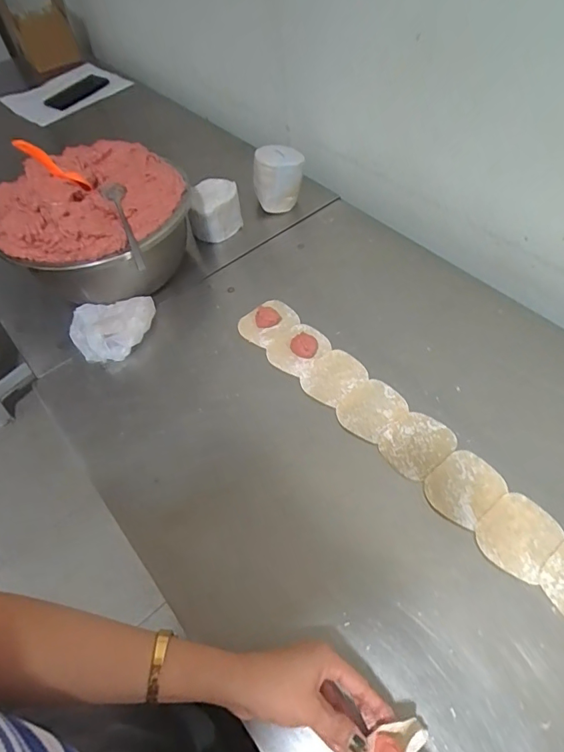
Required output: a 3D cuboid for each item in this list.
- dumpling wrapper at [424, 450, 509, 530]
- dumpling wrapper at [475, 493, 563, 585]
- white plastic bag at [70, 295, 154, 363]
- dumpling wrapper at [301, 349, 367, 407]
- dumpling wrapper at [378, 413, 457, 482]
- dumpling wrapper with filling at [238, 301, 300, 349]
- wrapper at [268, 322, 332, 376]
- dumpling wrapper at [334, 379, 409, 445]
[{"bbox_3d":[0.205,0.124,0.506,0.084,0.004,0.067,-37,61,-19],"label":"dumpling wrapper"},{"bbox_3d":[0.248,0.166,0.472,0.068,0.004,0.083,36,66,25],"label":"dumpling wrapper"},{"bbox_3d":[-0.248,-0.067,0.654,0.124,0.041,0.099,-9,56,-1],"label":"white plastic bag"},{"bbox_3d":[0.068,0.002,0.601,0.082,0.004,0.071,-40,62,-20],"label":"dumpling wrapper"},{"bbox_3d":[0.161,0.080,0.539,0.083,0.004,0.069,-36,61,-18],"label":"dumpling wrapper"},{"bbox_3d":[-0.019,-0.079,0.664,0.080,0.016,0.069,-41,62,-21],"label":"dumpling wrapper with filling"},{"bbox_3d":[0.023,-0.043,0.629,0.085,0.017,0.070,-40,62,-20],"label":"wrapper"},{"bbox_3d":[0.113,0.042,0.570,0.083,0.004,0.070,-39,61,-20],"label":"dumpling wrapper"}]

